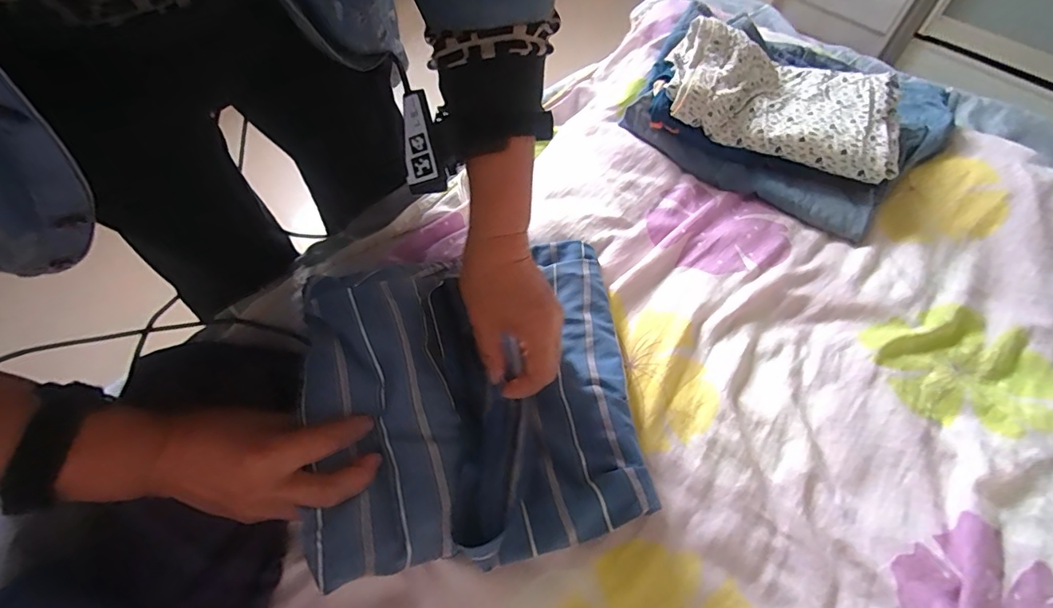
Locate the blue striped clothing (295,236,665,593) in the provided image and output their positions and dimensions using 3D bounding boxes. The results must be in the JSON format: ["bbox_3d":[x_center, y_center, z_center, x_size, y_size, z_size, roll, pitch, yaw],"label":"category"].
[{"bbox_3d":[-0.041,0.059,0.387,0.250,0.069,0.261,-8,57,-4],"label":"blue striped clothing"}]

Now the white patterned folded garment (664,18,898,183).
[{"bbox_3d":[0.298,-0.251,0.556,0.269,0.061,0.161,20,60,12],"label":"white patterned folded garment"}]

